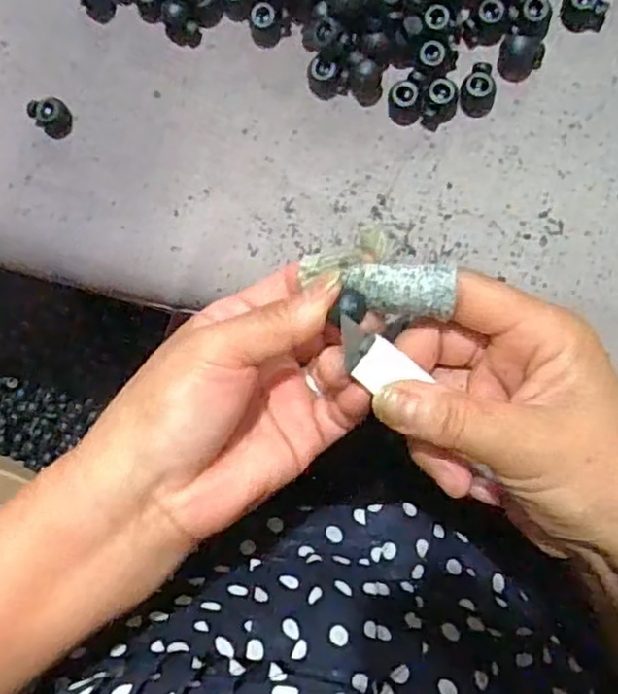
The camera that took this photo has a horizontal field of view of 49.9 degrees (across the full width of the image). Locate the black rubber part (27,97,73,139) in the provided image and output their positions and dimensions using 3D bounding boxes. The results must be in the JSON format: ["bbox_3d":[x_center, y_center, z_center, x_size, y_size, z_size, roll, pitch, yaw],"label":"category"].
[{"bbox_3d":[-0.128,-0.115,0.331,0.020,0.011,0.016,43,94,7],"label":"black rubber part"}]

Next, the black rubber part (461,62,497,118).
[{"bbox_3d":[0.079,-0.120,0.308,0.015,0.011,0.023,6,89,8],"label":"black rubber part"}]

